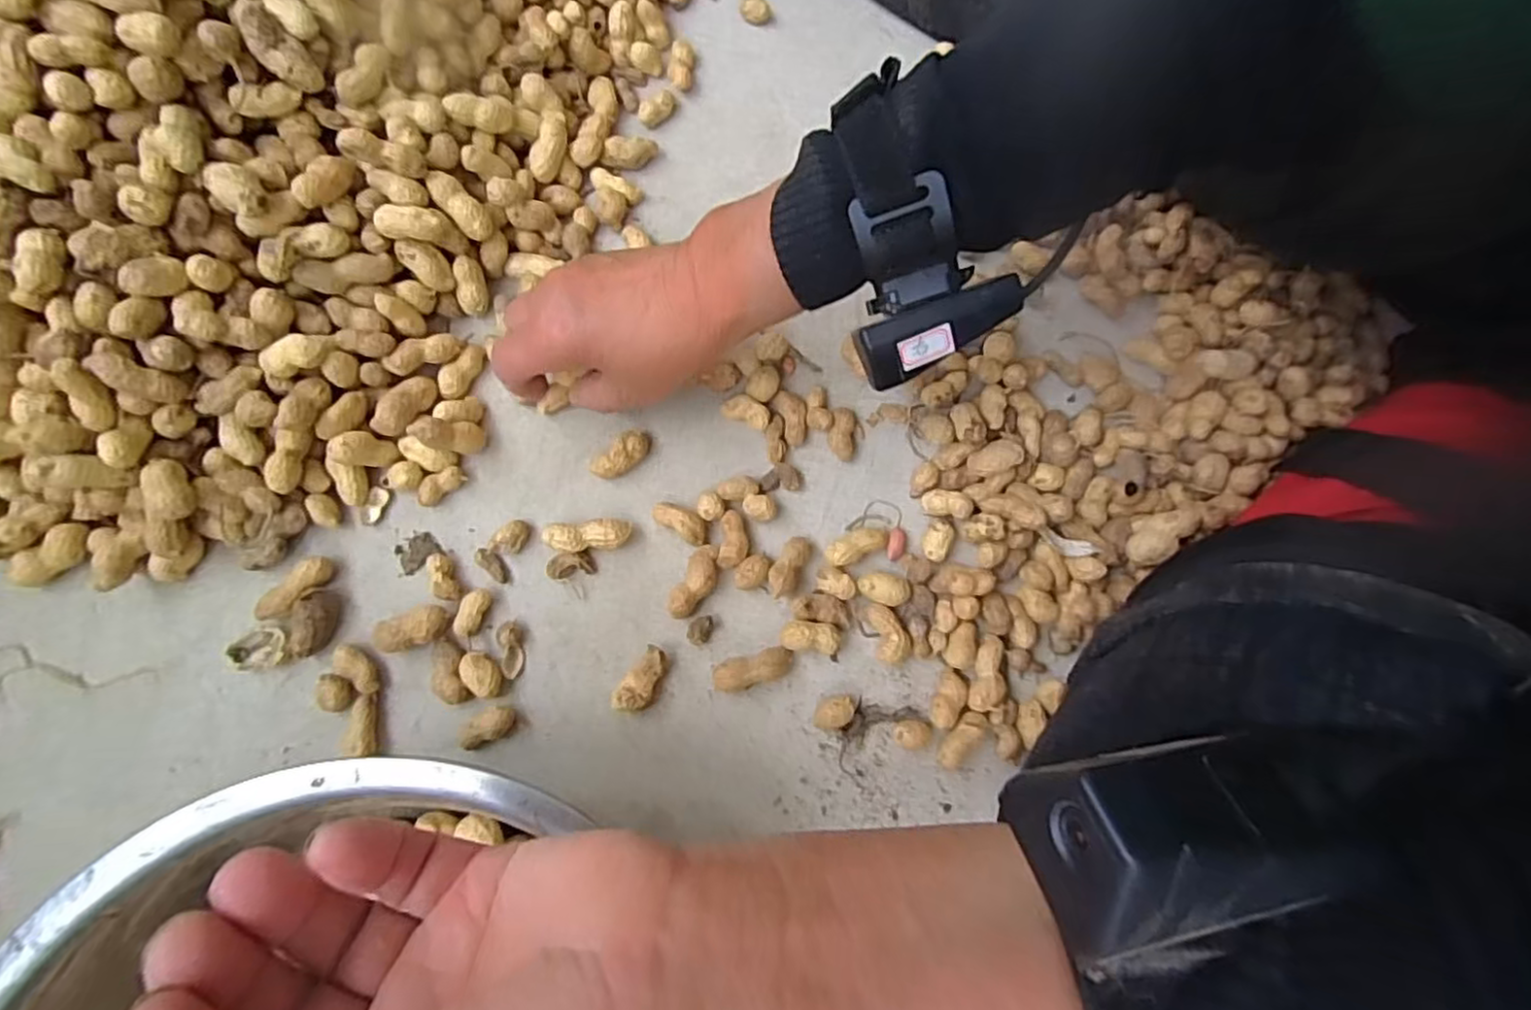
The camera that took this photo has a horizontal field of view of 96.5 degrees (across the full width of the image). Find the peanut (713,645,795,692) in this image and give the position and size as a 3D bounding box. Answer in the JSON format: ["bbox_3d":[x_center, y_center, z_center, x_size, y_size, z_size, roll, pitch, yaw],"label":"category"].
[{"bbox_3d":[-0.006,0.079,0.327,0.039,0.015,0.015,-14,76,-8],"label":"peanut"}]

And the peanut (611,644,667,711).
[{"bbox_3d":[-0.058,0.083,0.323,0.015,0.012,0.032,31,75,4],"label":"peanut"}]

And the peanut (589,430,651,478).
[{"bbox_3d":[-0.074,-0.025,0.352,0.015,0.014,0.033,44,76,8],"label":"peanut"}]

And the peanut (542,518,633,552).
[{"bbox_3d":[-0.088,0.016,0.339,0.041,0.014,0.015,-3,75,-5],"label":"peanut"}]

